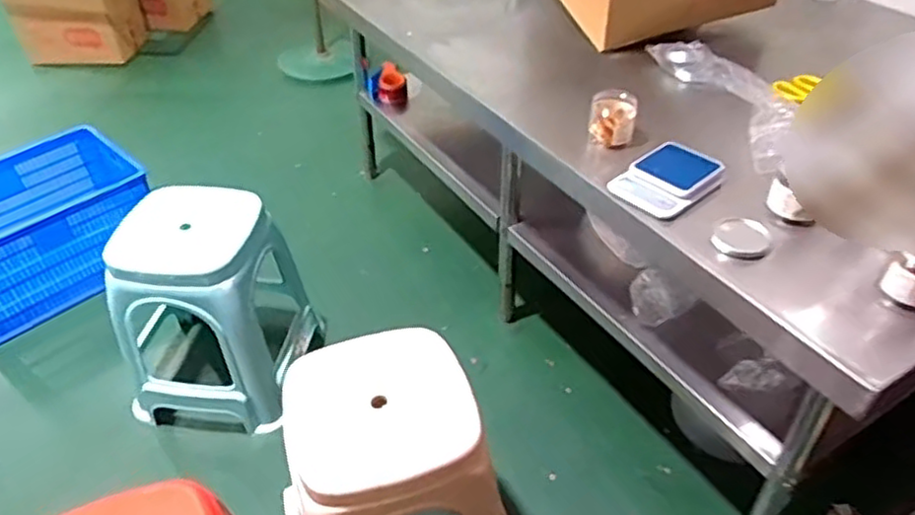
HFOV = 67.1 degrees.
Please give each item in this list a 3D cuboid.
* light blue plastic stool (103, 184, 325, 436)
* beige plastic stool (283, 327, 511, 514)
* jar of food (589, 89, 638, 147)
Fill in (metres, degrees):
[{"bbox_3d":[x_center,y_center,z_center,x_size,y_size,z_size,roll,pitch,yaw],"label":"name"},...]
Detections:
[{"bbox_3d":[-0.549,0.100,1.595,0.316,0.426,0.365,10,42,12],"label":"light blue plastic stool"},{"bbox_3d":[-0.117,0.405,1.219,0.375,0.437,0.338,-14,42,-15],"label":"beige plastic stool"},{"bbox_3d":[0.293,-0.265,1.304,0.083,0.075,0.085,0,41,0],"label":"jar of food"}]

